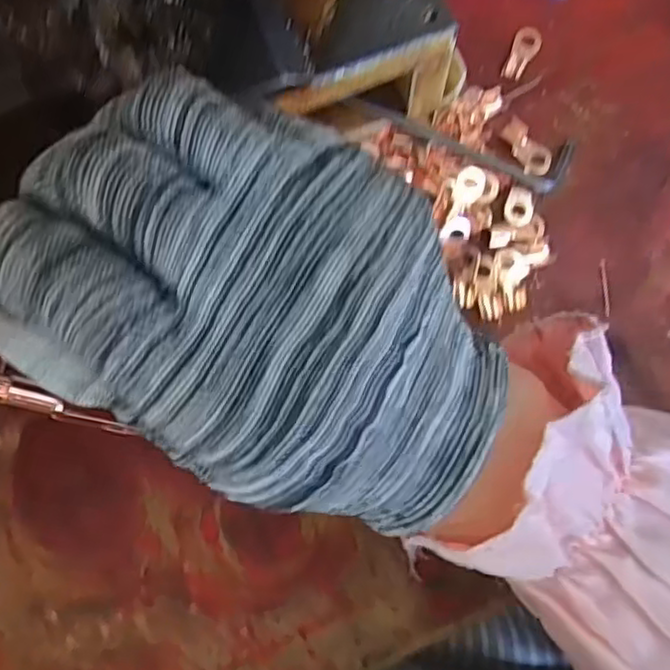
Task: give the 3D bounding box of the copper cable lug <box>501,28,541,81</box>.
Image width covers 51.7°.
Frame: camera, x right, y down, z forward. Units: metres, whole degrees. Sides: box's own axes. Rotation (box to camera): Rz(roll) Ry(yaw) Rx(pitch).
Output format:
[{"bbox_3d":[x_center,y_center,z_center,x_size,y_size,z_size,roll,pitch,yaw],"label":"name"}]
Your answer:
[{"bbox_3d":[0.083,-0.125,0.305,0.012,0.004,0.027,25,81,5],"label":"copper cable lug"}]

